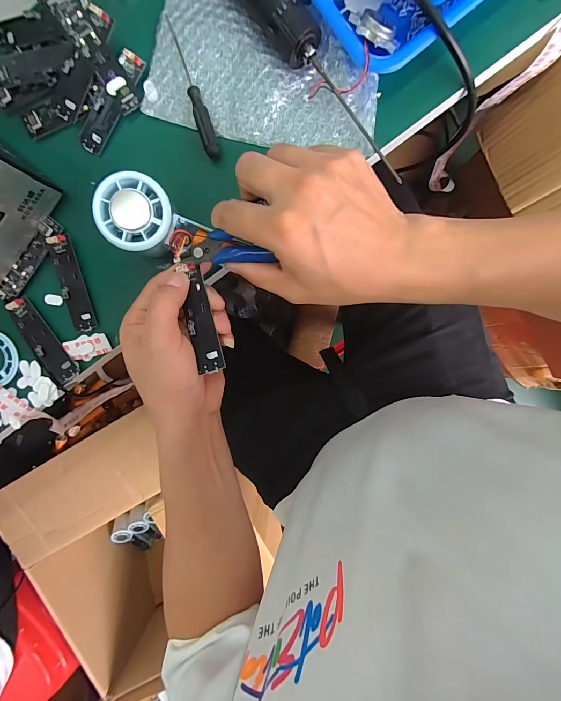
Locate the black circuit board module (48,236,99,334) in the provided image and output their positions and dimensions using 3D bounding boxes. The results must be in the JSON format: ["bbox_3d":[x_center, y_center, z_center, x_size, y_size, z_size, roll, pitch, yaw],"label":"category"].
[{"bbox_3d":[-0.202,-0.064,0.319,0.025,0.008,0.091,-15,95,4],"label":"black circuit board module"}]

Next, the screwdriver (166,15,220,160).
[{"bbox_3d":[-0.078,-0.233,0.292,0.014,0.009,0.121,-18,94,4],"label":"screwdriver"}]

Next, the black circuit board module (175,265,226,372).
[{"bbox_3d":[-0.065,-0.027,0.264,0.024,0.005,0.089,-14,82,4],"label":"black circuit board module"}]

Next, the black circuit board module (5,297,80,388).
[{"bbox_3d":[-0.237,-0.008,0.325,0.028,0.009,0.093,-35,93,5],"label":"black circuit board module"}]

